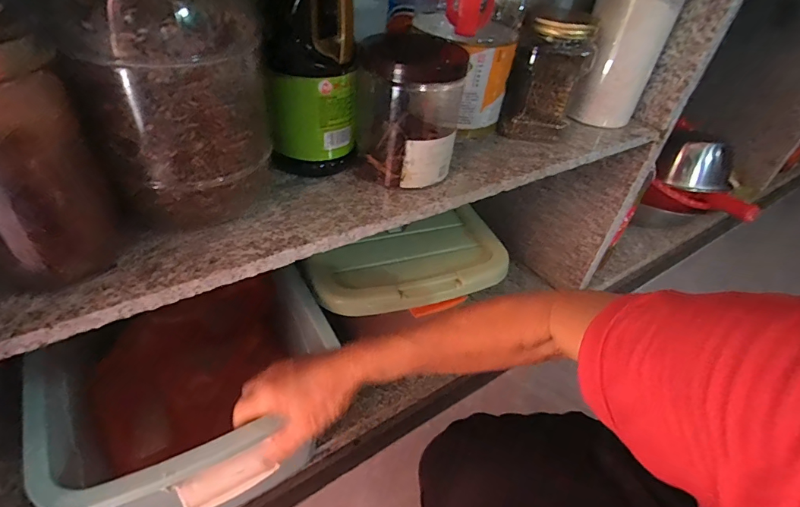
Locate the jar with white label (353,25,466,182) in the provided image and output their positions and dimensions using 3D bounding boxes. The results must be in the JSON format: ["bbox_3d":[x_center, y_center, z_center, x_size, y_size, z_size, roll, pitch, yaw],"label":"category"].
[{"bbox_3d":[0.010,-0.136,0.417,0.094,0.110,0.100,10,42,3],"label":"jar with white label"}]

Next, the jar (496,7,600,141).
[{"bbox_3d":[0.176,-0.211,0.511,0.084,0.129,0.083,16,43,9],"label":"jar"}]

